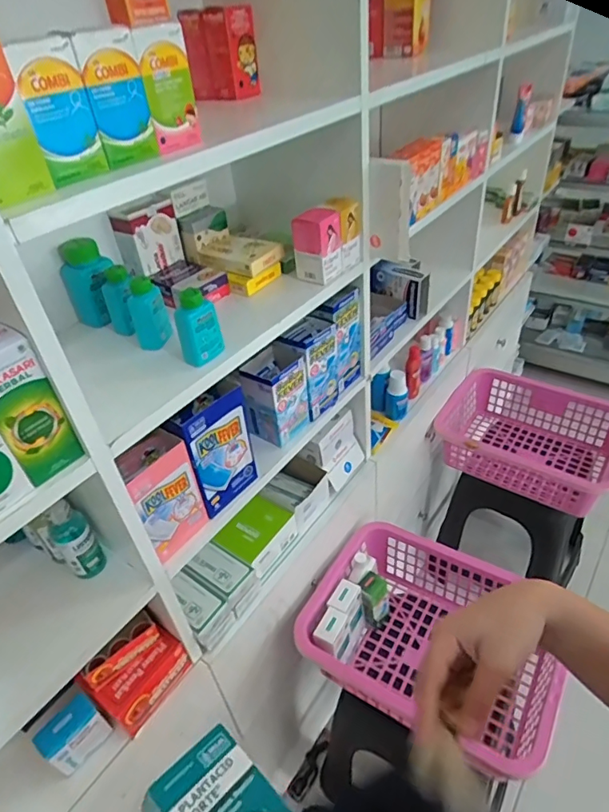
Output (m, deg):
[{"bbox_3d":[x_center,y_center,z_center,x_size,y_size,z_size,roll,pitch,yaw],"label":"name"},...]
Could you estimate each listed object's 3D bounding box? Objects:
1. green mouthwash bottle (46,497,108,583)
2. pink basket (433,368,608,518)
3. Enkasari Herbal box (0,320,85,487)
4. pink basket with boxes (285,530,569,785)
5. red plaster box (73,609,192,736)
[{"bbox_3d":[-0.276,0.155,0.600,0.046,0.114,0.039,-29,43,-26],"label":"green mouthwash bottle"},{"bbox_3d":[0.559,0.095,1.274,0.445,0.171,0.311,16,43,27],"label":"pink basket"},{"bbox_3d":[-0.248,0.000,0.434,0.057,0.132,0.049,-33,45,-30],"label":"Enkasari Herbal box"},{"bbox_3d":[0.223,0.416,0.906,0.407,0.150,0.315,18,44,29],"label":"pink basket with boxes"},{"bbox_3d":[-0.233,0.366,0.699,0.077,0.093,0.118,21,46,32],"label":"red plaster box"}]

